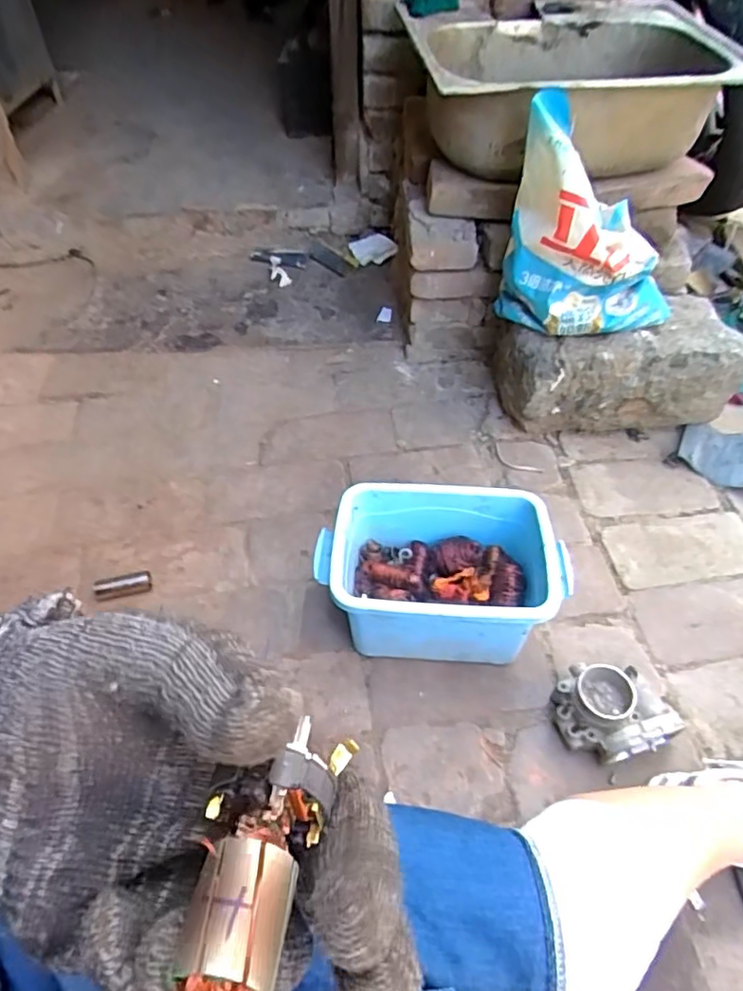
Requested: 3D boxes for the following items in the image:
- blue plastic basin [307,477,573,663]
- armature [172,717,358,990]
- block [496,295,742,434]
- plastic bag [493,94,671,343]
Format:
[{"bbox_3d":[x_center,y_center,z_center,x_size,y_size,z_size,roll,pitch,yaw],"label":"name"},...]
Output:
[{"bbox_3d":[0.087,0.096,0.750,0.309,0.124,0.194,2,50,2],"label":"blue plastic basin"},{"bbox_3d":[-0.028,0.089,0.141,0.026,0.022,0.065,10,37,9],"label":"armature"},{"bbox_3d":[0.411,-0.212,0.996,0.350,0.172,0.165,-6,51,-5],"label":"block"},{"bbox_3d":[0.317,-0.357,0.824,0.252,0.263,0.130,14,52,11],"label":"plastic bag"}]

